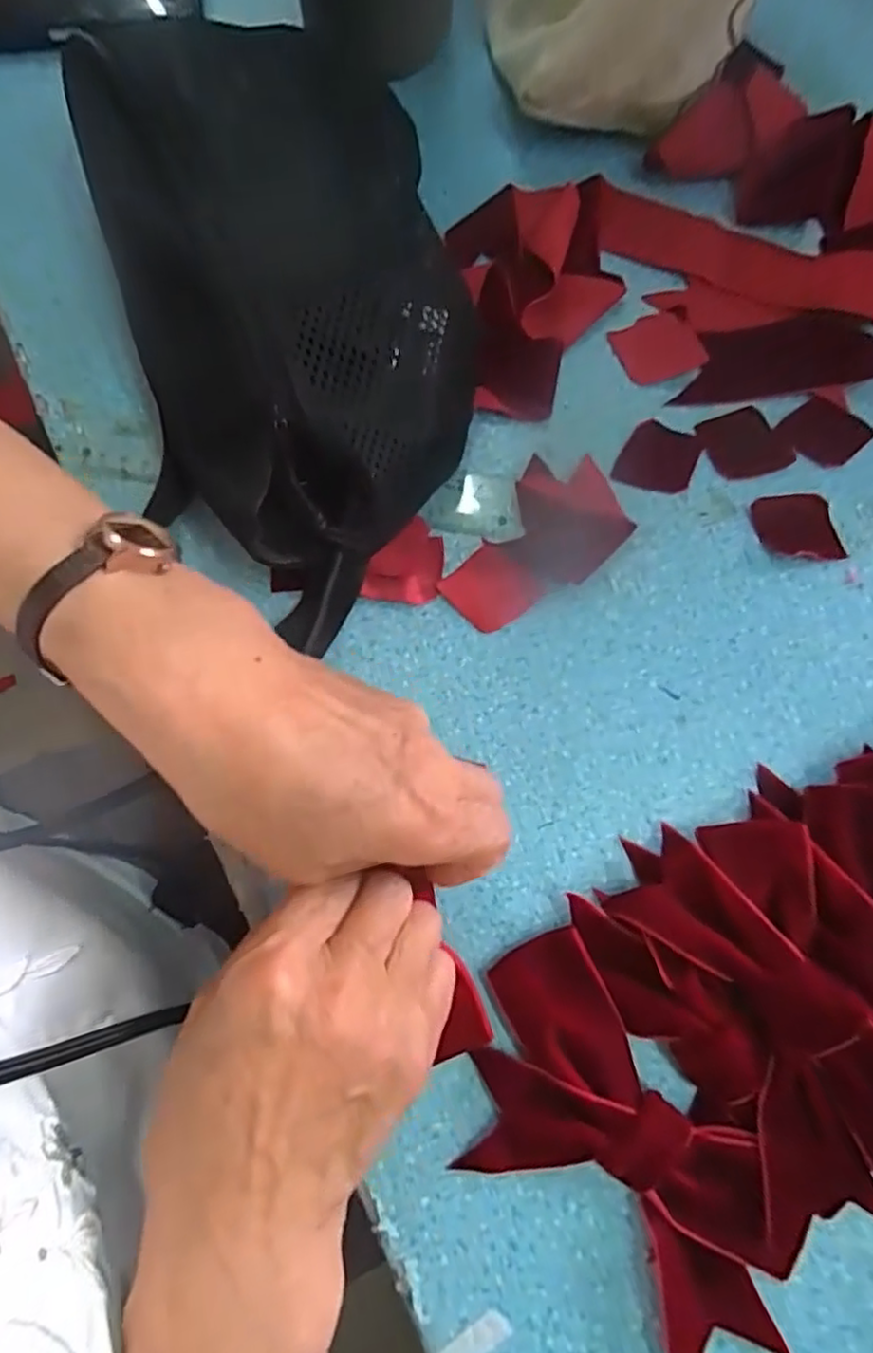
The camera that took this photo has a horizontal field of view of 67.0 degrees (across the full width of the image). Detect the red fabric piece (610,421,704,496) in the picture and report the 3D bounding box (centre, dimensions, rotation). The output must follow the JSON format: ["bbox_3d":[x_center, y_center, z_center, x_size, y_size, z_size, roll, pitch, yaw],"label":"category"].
[{"bbox_3d":[0.103,-0.102,0.306,0.033,0.004,0.034,24,77,6],"label":"red fabric piece"}]

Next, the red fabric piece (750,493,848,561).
[{"bbox_3d":[0.162,-0.066,0.296,0.035,0.005,0.033,-11,76,-3],"label":"red fabric piece"}]

